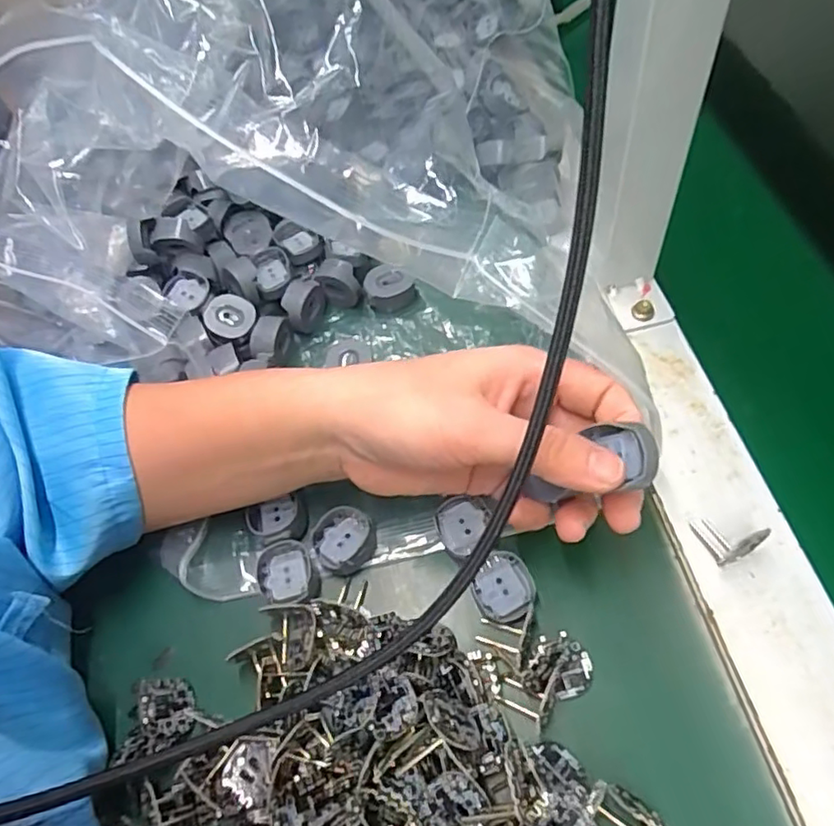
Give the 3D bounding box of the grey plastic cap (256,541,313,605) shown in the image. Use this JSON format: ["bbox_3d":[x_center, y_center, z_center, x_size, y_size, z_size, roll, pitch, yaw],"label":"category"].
[{"bbox_3d":[-0.059,0.073,0.279,0.027,0.007,0.027,-2,63,4],"label":"grey plastic cap"}]

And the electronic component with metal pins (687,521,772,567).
[{"bbox_3d":[0.132,0.049,0.261,0.019,0.018,0.021,-24,59,-6],"label":"electronic component with metal pins"}]

